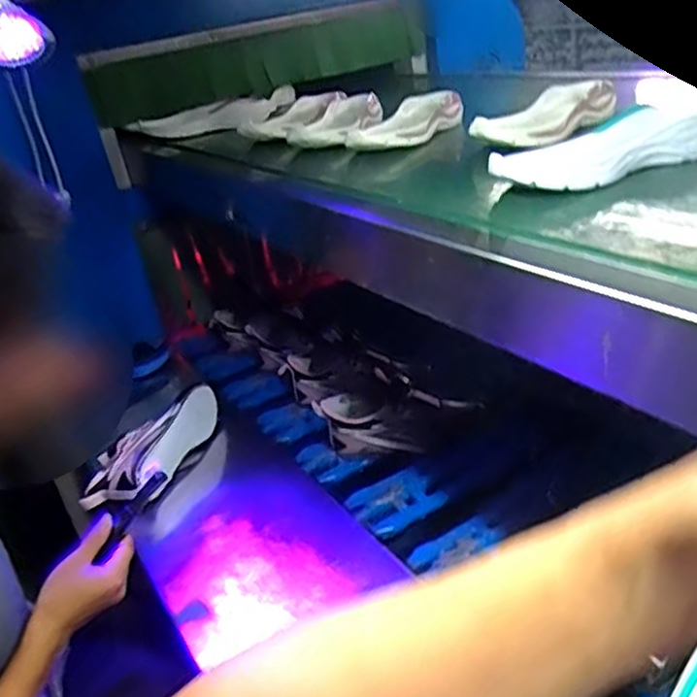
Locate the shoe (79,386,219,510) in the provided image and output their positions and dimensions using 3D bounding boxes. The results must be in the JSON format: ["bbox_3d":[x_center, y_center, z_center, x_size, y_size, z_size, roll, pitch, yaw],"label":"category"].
[{"bbox_3d":[-0.283,0.141,0.991,0.099,0.100,0.236,4,27,20],"label":"shoe"}]

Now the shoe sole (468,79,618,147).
[{"bbox_3d":[0.247,-0.290,0.853,0.223,0.052,0.095,-26,32,-36],"label":"shoe sole"}]

